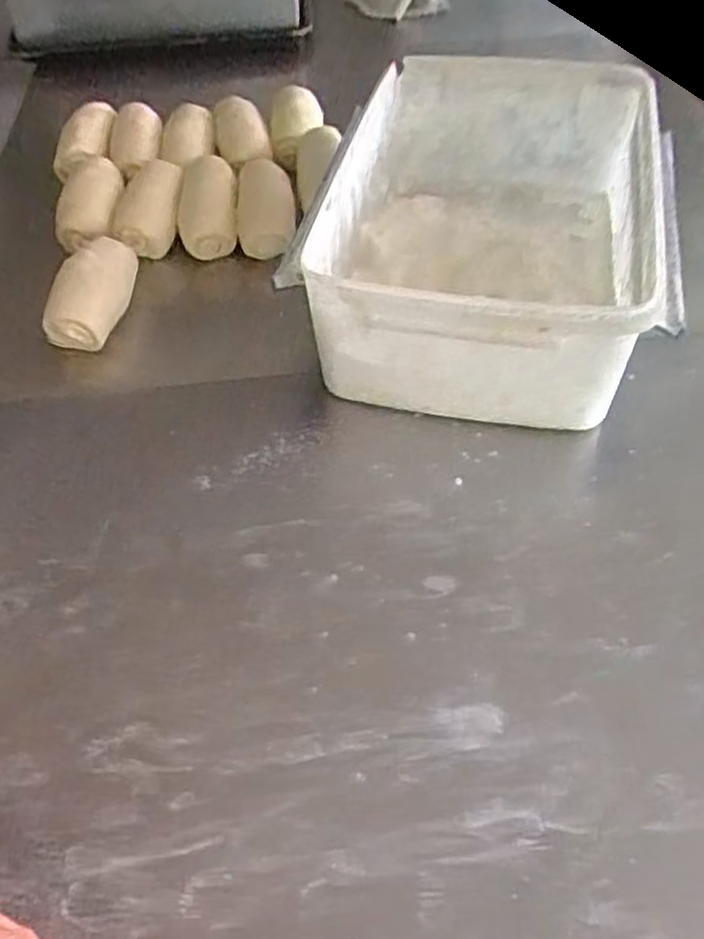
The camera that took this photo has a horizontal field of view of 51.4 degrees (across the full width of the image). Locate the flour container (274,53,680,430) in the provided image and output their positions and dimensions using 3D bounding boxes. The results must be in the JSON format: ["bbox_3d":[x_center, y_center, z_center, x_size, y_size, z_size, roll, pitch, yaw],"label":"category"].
[{"bbox_3d":[0.112,-0.195,0.585,0.247,0.117,0.363,7,51,9],"label":"flour container"}]

